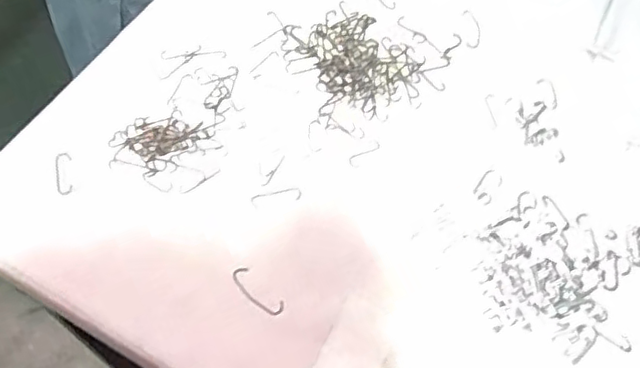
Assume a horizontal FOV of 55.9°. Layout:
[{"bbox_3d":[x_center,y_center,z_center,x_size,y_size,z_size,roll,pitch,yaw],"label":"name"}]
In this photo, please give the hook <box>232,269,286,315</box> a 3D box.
[{"bbox_3d":[-0.050,0.087,0.485,0.052,0.004,0.017,39,65,20],"label":"hook"}]

